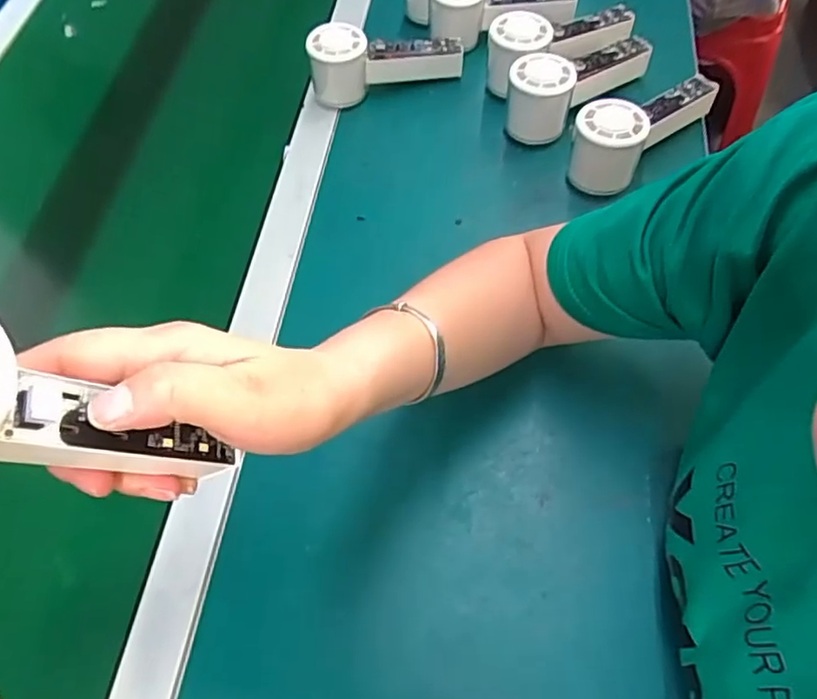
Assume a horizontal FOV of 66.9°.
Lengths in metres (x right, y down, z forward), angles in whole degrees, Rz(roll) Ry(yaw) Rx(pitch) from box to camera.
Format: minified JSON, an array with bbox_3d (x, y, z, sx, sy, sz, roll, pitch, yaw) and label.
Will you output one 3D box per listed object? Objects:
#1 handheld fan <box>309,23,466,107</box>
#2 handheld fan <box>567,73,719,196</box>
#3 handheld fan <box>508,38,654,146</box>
[{"bbox_3d":[-0.023,-0.291,0.616,0.150,0.067,0.045,-16,60,-2],"label":"handheld fan"},{"bbox_3d":[0.201,-0.199,0.535,0.060,0.060,0.152,39,72,24],"label":"handheld fan"},{"bbox_3d":[0.154,-0.248,0.570,0.153,0.064,0.061,-40,64,-15],"label":"handheld fan"}]

